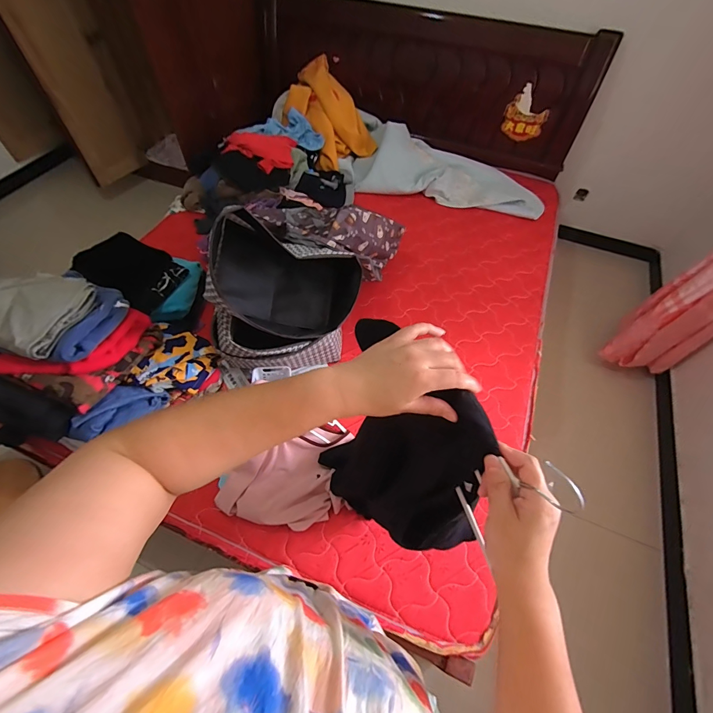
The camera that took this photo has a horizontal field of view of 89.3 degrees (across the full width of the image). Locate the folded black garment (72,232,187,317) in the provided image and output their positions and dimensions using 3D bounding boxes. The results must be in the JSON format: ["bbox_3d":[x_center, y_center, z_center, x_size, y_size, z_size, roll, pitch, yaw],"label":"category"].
[{"bbox_3d":[-0.795,-0.301,1.264,0.295,0.124,0.216,19,58,11],"label":"folded black garment"}]

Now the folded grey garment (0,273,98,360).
[{"bbox_3d":[-0.923,-0.148,0.996,0.313,0.058,0.264,18,58,10],"label":"folded grey garment"}]

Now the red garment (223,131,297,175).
[{"bbox_3d":[-0.446,-0.929,1.629,0.314,0.088,0.208,3,56,0],"label":"red garment"}]

